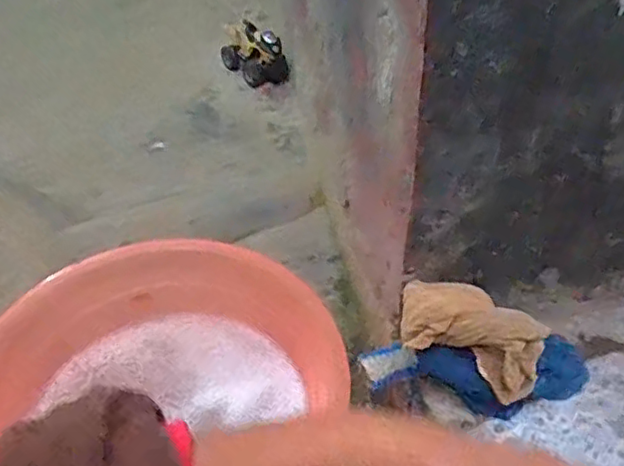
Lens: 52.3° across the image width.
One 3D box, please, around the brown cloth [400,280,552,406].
[{"bbox_3d":[0.176,0.112,0.694,0.160,0.093,0.082,10,42,13],"label":"brown cloth"}]

